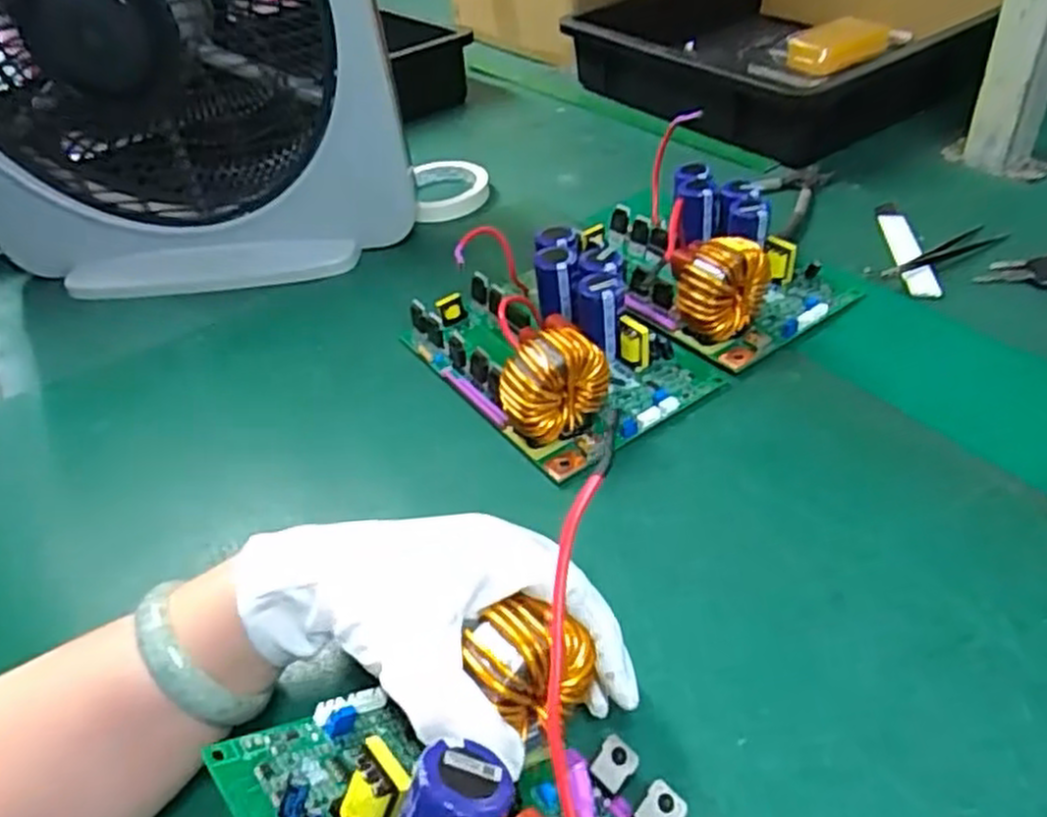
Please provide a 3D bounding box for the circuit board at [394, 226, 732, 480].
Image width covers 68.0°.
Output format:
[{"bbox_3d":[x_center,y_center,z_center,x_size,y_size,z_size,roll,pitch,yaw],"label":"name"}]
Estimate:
[{"bbox_3d":[0.016,-0.052,0.519,0.134,0.068,0.189,-30,45,-24],"label":"circuit board"}]

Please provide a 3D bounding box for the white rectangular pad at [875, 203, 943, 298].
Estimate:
[{"bbox_3d":[0.298,-0.124,0.601,0.028,0.009,0.129,2,42,11],"label":"white rectangular pad"}]

